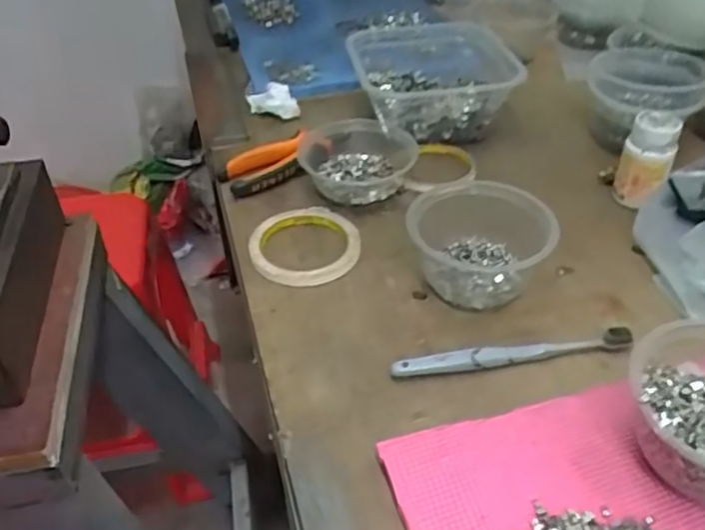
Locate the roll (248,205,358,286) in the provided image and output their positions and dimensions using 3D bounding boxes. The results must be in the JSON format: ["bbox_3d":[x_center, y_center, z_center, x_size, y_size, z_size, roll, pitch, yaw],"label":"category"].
[{"bbox_3d":[-0.043,-0.018,0.585,0.095,0.013,0.094,-3,41,2],"label":"roll"}]

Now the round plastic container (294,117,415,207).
[{"bbox_3d":[0.009,-0.109,0.663,0.117,0.042,0.119,-1,41,1],"label":"round plastic container"}]

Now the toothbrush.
[{"bbox_3d":[0.117,0.065,0.480,0.176,0.014,0.015,-7,41,-3],"label":"toothbrush"}]

